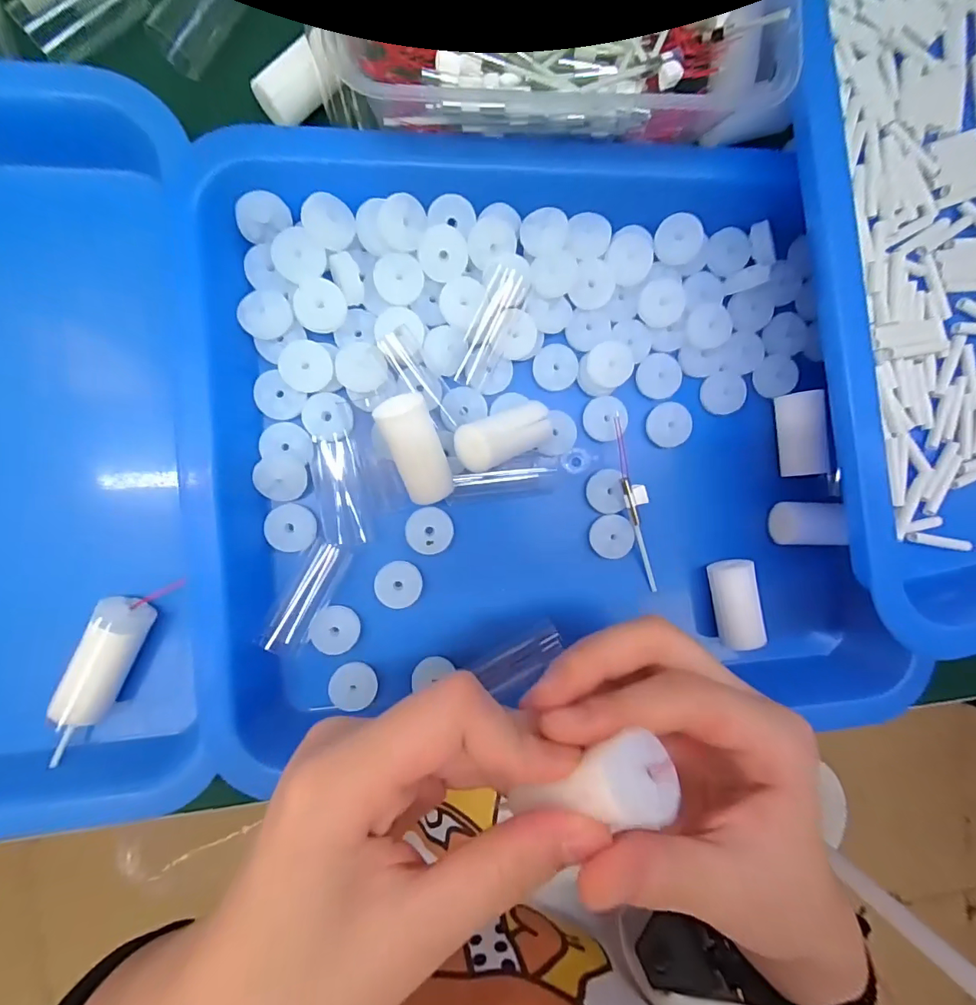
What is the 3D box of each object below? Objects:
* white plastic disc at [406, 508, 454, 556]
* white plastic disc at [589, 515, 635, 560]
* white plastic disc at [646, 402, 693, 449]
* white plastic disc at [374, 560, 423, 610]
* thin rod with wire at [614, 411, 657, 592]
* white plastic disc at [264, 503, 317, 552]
[{"bbox_3d":[-0.026,0.013,0.216,0.021,0.004,0.021,0,93,-8],"label":"white plastic disc"},{"bbox_3d":[0.060,0.017,0.228,0.020,0.005,0.020,0,93,-8],"label":"white plastic disc"},{"bbox_3d":[0.089,-0.037,0.228,0.020,0.004,0.021,0,93,-8],"label":"white plastic disc"},{"bbox_3d":[-0.041,0.037,0.216,0.020,0.005,0.020,0,93,-8],"label":"white plastic disc"},{"bbox_3d":[0.070,0.001,0.225,0.010,0.007,0.087,-17,95,-7],"label":"thin rod with wire"},{"bbox_3d":[-0.086,0.011,0.207,0.020,0.004,0.020,2,84,-20],"label":"white plastic disc"}]

